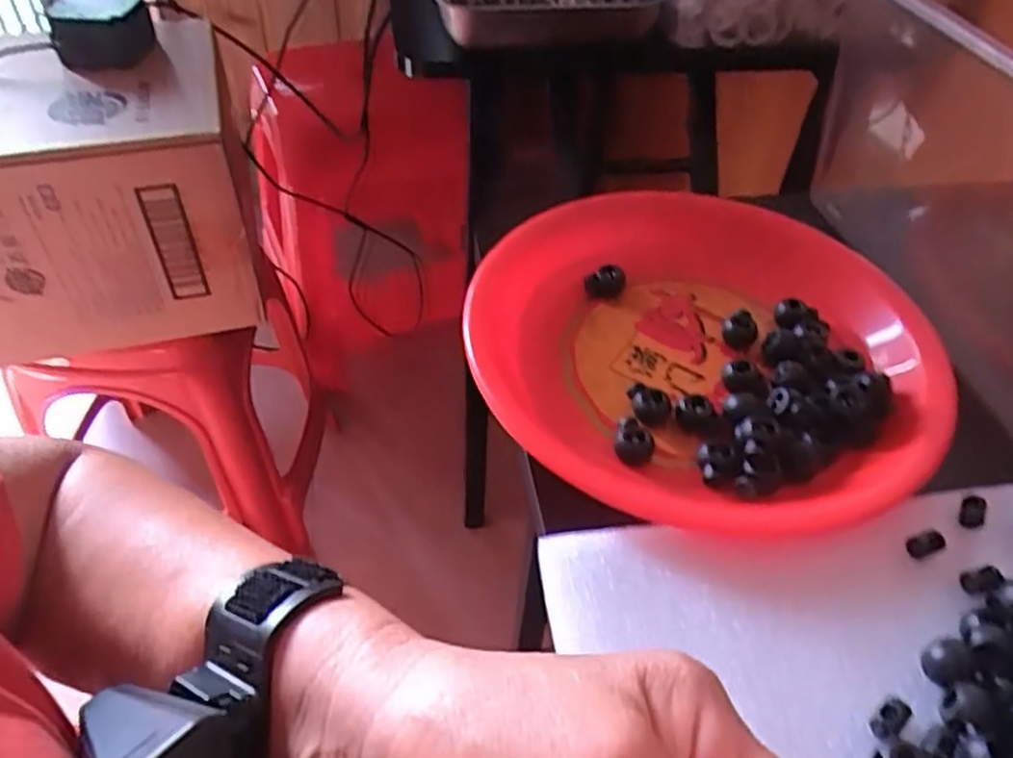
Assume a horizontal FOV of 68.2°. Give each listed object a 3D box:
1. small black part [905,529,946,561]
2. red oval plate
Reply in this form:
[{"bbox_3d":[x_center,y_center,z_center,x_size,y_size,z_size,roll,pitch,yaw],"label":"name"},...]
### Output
[{"bbox_3d":[0.170,0.067,0.302,0.014,0.007,0.007,-11,49,-13],"label":"small black part"},{"bbox_3d":[0.096,-0.019,0.372,0.228,0.033,0.223,-28,54,-26],"label":"red oval plate"}]

